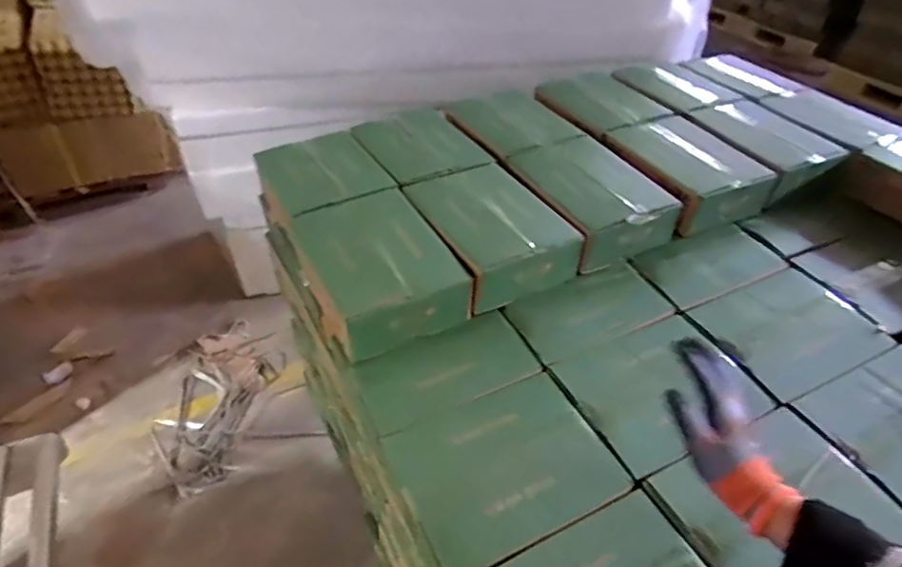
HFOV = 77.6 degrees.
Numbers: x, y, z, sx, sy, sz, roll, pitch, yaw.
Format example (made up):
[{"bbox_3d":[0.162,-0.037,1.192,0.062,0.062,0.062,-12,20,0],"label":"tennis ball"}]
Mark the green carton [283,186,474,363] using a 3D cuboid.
[{"bbox_3d":[-0.113,-0.022,0.846,0.200,0.098,0.254,-19,45,-24],"label":"green carton"}]

